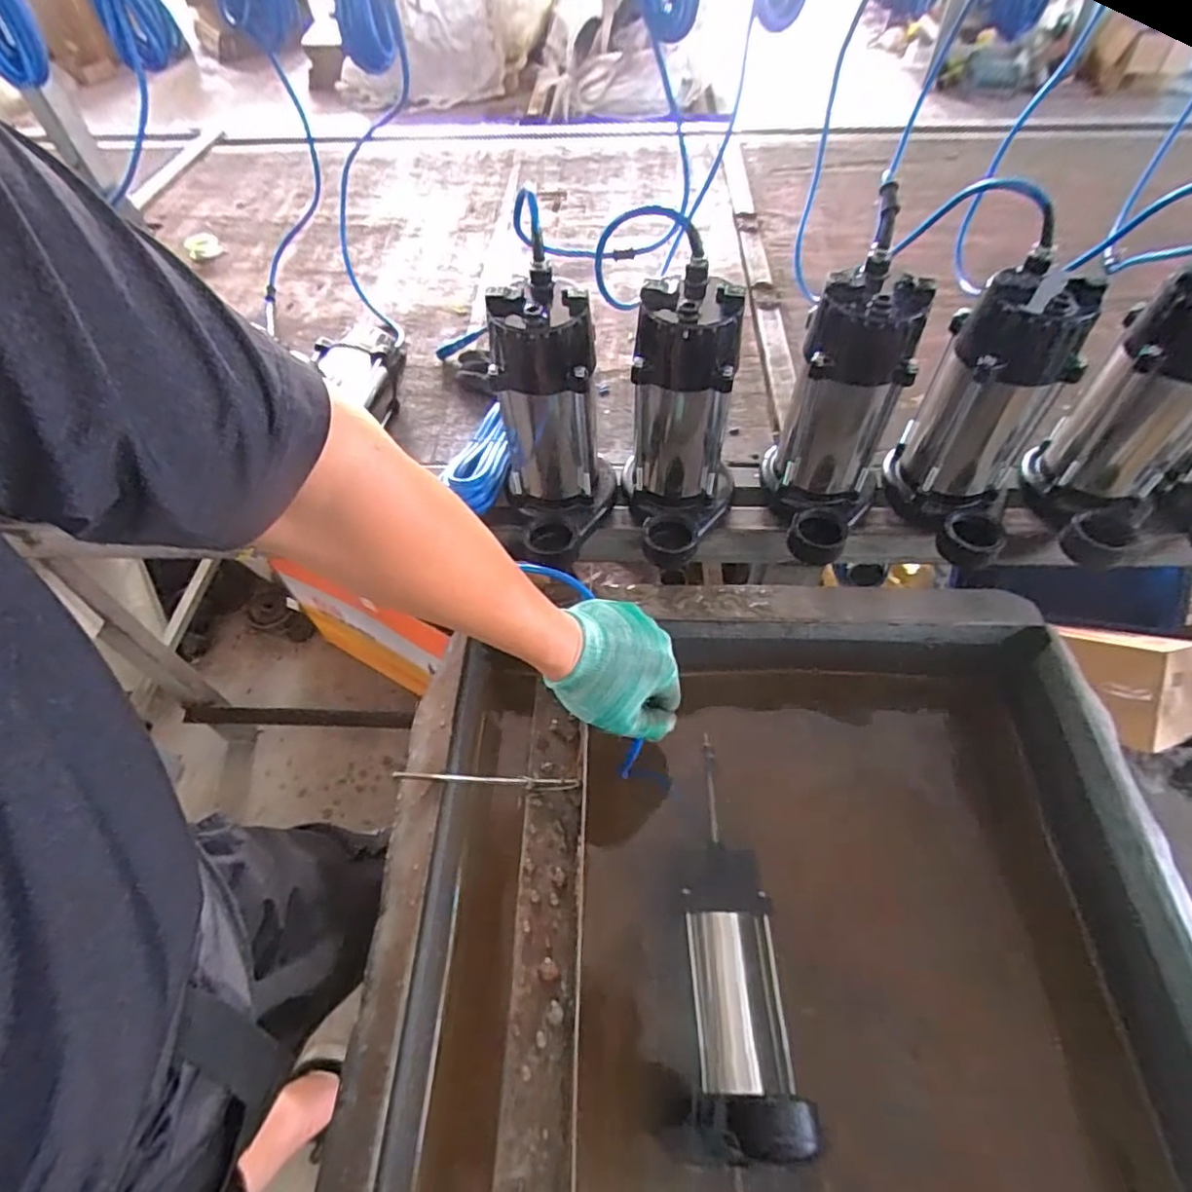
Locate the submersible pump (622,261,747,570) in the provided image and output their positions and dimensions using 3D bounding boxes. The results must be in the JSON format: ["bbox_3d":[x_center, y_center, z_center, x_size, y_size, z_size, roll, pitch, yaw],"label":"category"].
[{"bbox_3d":[0.080,-0.158,0.600,0.111,0.238,0.150,6,54,7],"label":"submersible pump"}]

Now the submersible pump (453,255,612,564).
[{"bbox_3d":[-0.043,-0.160,0.616,0.110,0.252,0.175,2,54,4],"label":"submersible pump"}]

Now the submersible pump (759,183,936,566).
[{"bbox_3d":[0.229,-0.168,0.589,0.091,0.234,0.149,2,54,4],"label":"submersible pump"}]

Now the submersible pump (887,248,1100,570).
[{"bbox_3d":[0.364,-0.158,0.586,0.106,0.228,0.142,2,54,4],"label":"submersible pump"}]

